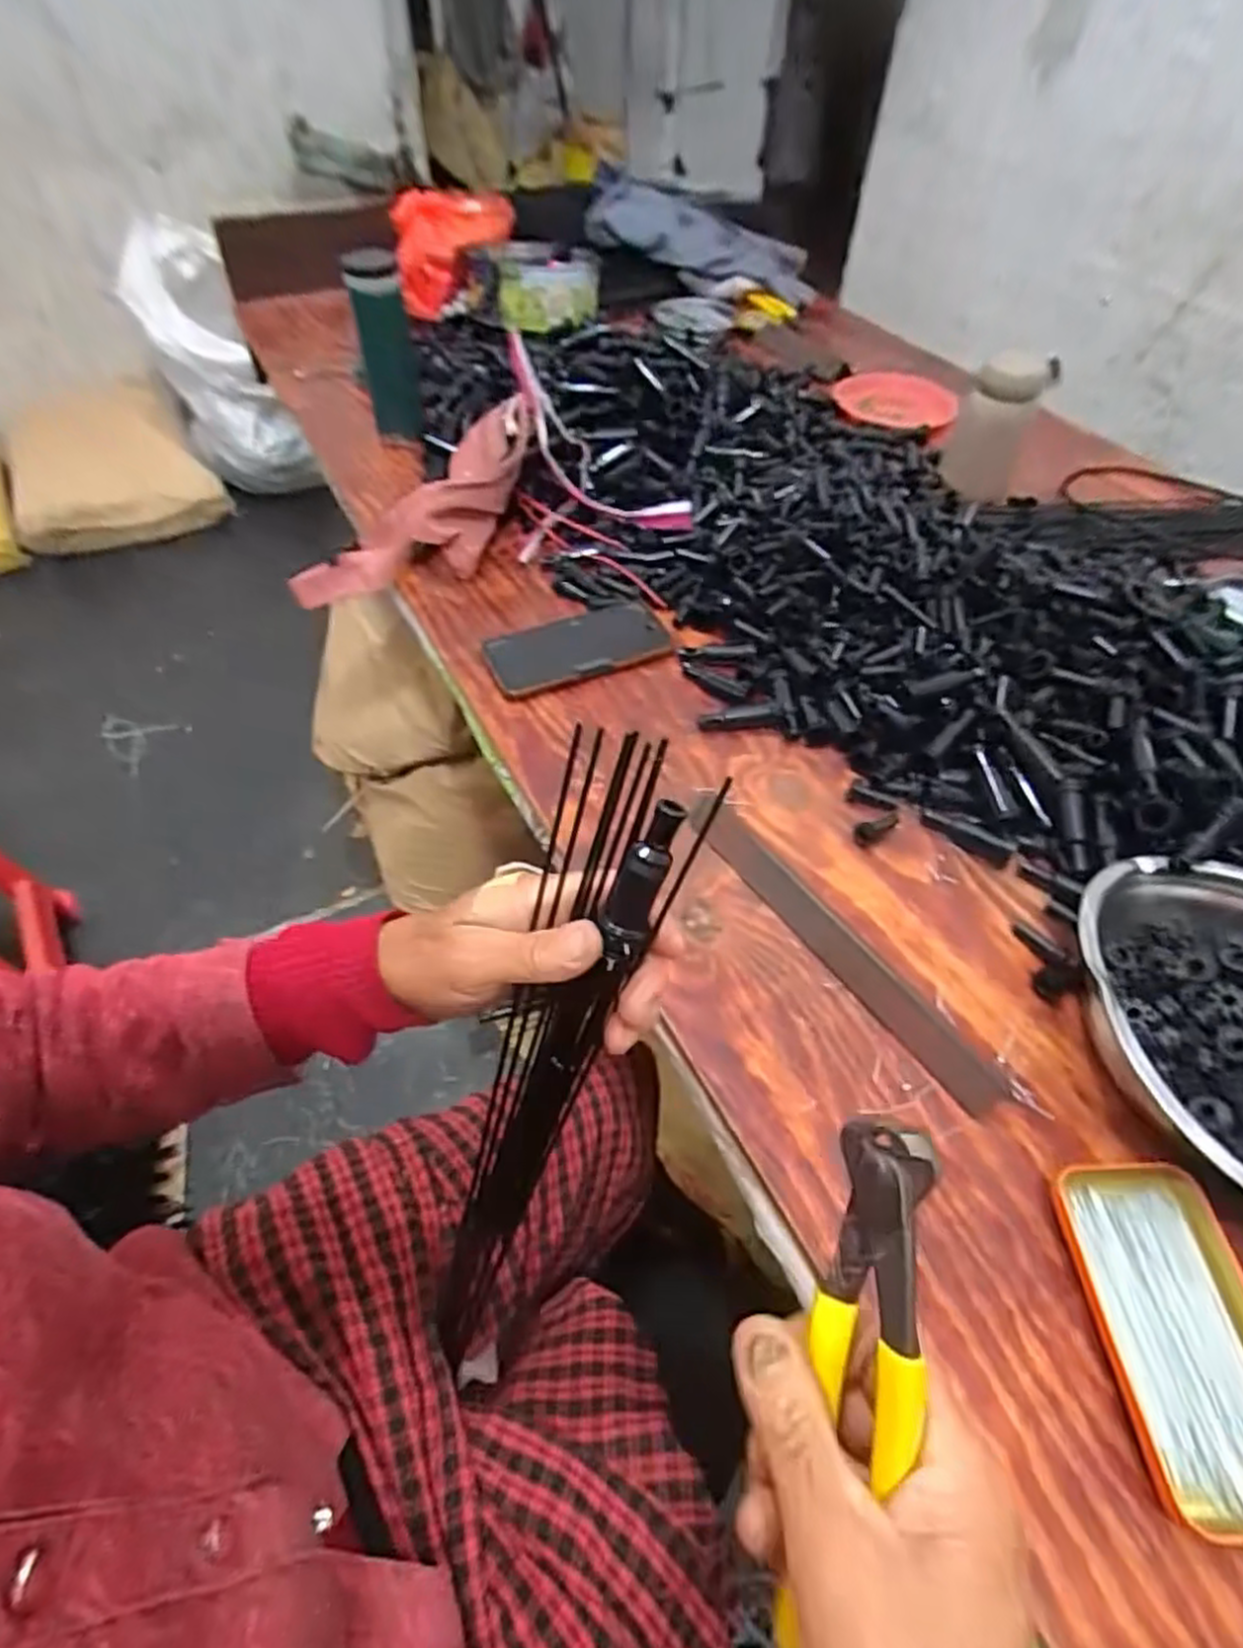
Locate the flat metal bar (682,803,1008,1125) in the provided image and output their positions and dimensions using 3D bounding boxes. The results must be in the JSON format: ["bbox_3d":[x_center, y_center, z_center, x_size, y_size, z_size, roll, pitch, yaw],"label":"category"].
[{"bbox_3d":[0.136,0.072,0.497,0.035,0.004,0.268,-28,57,-22],"label":"flat metal bar"}]

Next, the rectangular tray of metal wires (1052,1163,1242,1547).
[{"bbox_3d":[0.270,0.241,0.358,0.077,0.020,0.142,-1,52,-3],"label":"rectangular tray of metal wires"}]

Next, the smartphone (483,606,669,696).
[{"bbox_3d":[-0.037,-0.157,0.669,0.162,0.011,0.080,-19,55,-17],"label":"smartphone"}]

